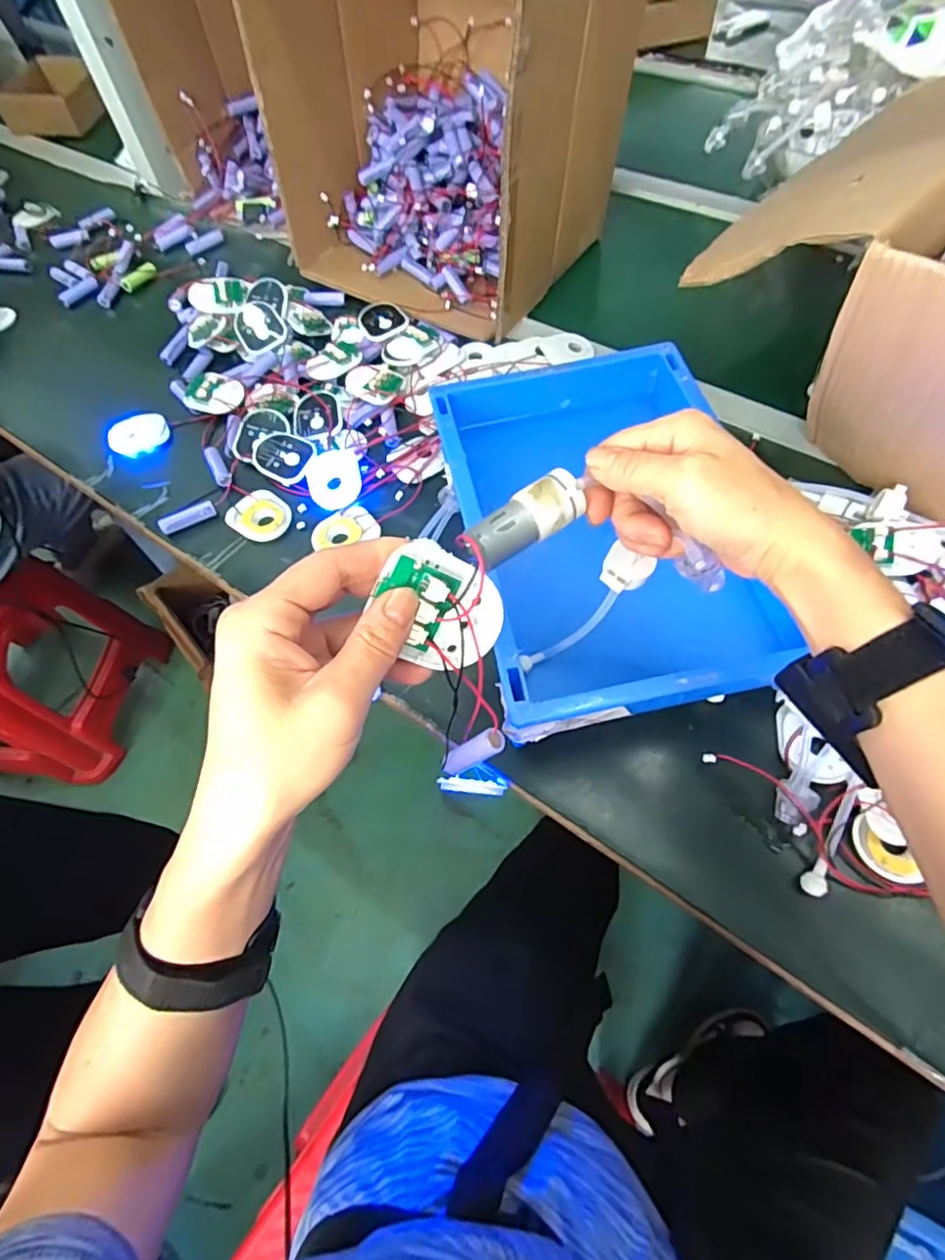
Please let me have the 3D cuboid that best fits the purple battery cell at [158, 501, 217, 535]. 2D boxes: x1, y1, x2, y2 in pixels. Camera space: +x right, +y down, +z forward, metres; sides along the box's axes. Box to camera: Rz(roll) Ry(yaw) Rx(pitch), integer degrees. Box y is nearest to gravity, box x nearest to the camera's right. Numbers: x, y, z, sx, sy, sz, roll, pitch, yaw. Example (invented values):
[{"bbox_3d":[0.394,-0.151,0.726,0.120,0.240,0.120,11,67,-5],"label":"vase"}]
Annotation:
[{"bbox_3d":[-0.262,-0.104,0.539,0.049,0.016,0.015,-28,63,-11],"label":"purple battery cell"}]

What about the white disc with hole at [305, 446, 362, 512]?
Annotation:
[{"bbox_3d":[-0.128,-0.143,0.547,0.050,0.008,0.069,-12,61,-2],"label":"white disc with hole"}]

